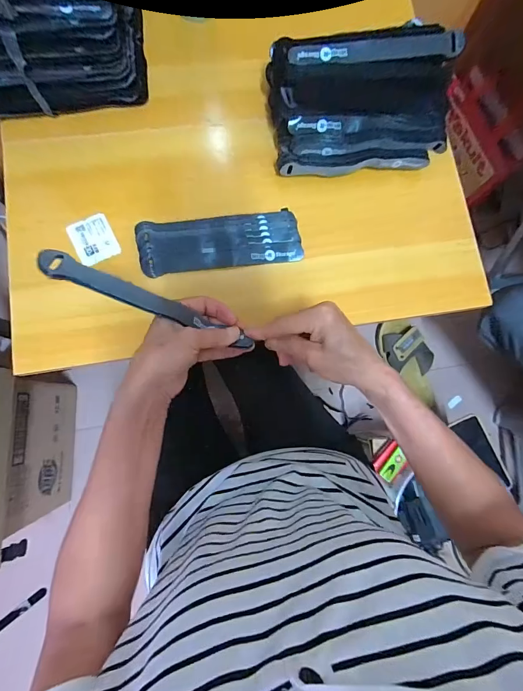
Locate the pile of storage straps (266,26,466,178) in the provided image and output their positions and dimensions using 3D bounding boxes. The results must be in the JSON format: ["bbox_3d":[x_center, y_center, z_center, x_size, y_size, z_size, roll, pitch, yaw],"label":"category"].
[{"bbox_3d":[0.121,-0.302,0.434,0.213,0.107,0.144,-5,83,-5],"label":"pile of storage straps"}]

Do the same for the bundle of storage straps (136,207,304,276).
[{"bbox_3d":[-0.051,-0.130,0.436,0.199,0.019,0.065,-8,83,-6],"label":"bundle of storage straps"}]

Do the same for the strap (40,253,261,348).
[{"bbox_3d":[-0.095,-0.036,0.315,0.194,0.016,0.021,22,81,-20],"label":"strap"}]

